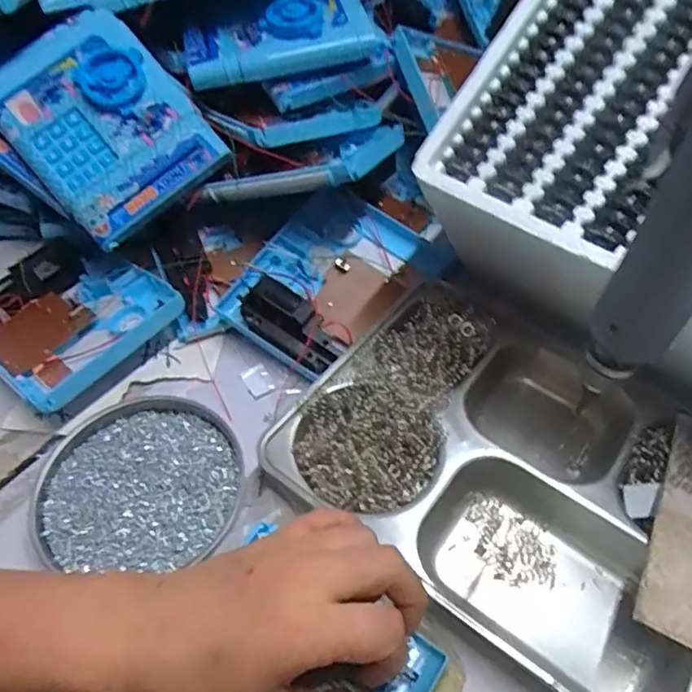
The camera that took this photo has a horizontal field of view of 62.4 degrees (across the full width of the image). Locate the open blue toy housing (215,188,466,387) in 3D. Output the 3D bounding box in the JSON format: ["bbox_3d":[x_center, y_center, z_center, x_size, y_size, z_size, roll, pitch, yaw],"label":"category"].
[{"bbox_3d":[-0.005,-0.070,0.495,0.138,0.044,0.206,34,60,25],"label":"open blue toy housing"}]

